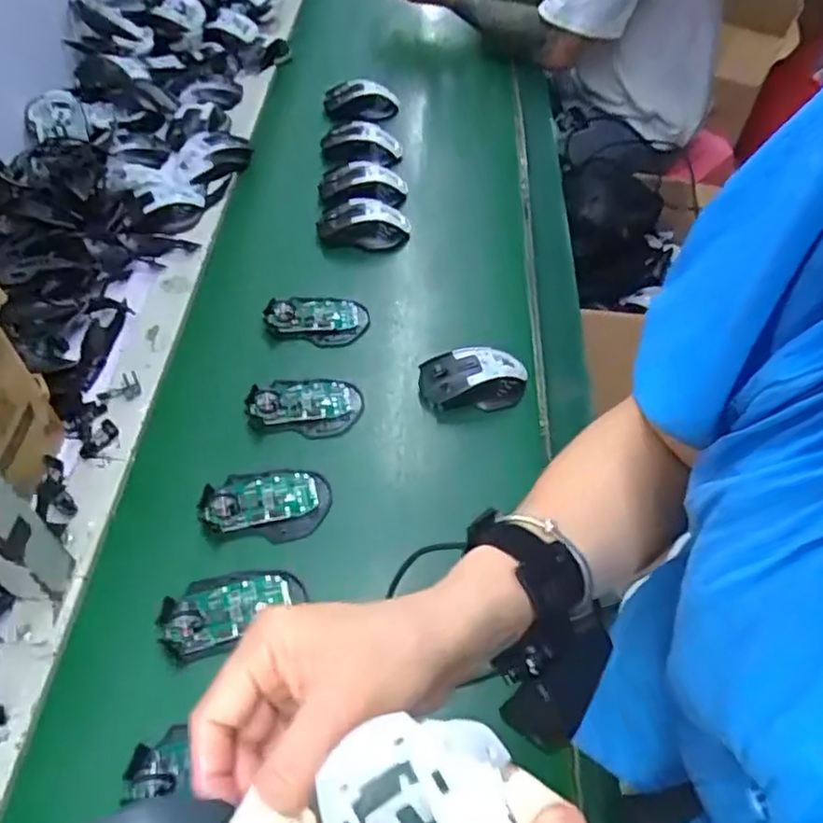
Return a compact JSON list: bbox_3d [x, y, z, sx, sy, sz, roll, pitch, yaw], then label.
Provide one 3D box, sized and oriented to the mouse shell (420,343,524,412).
[{"bbox_3d":[0.065,-0.034,0.694,0.112,0.034,0.069,-10,51,-3],"label":"mouse shell"}]

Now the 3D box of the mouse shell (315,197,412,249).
[{"bbox_3d":[-0.061,-0.237,0.852,0.117,0.050,0.066,-6,50,0],"label":"mouse shell"}]

